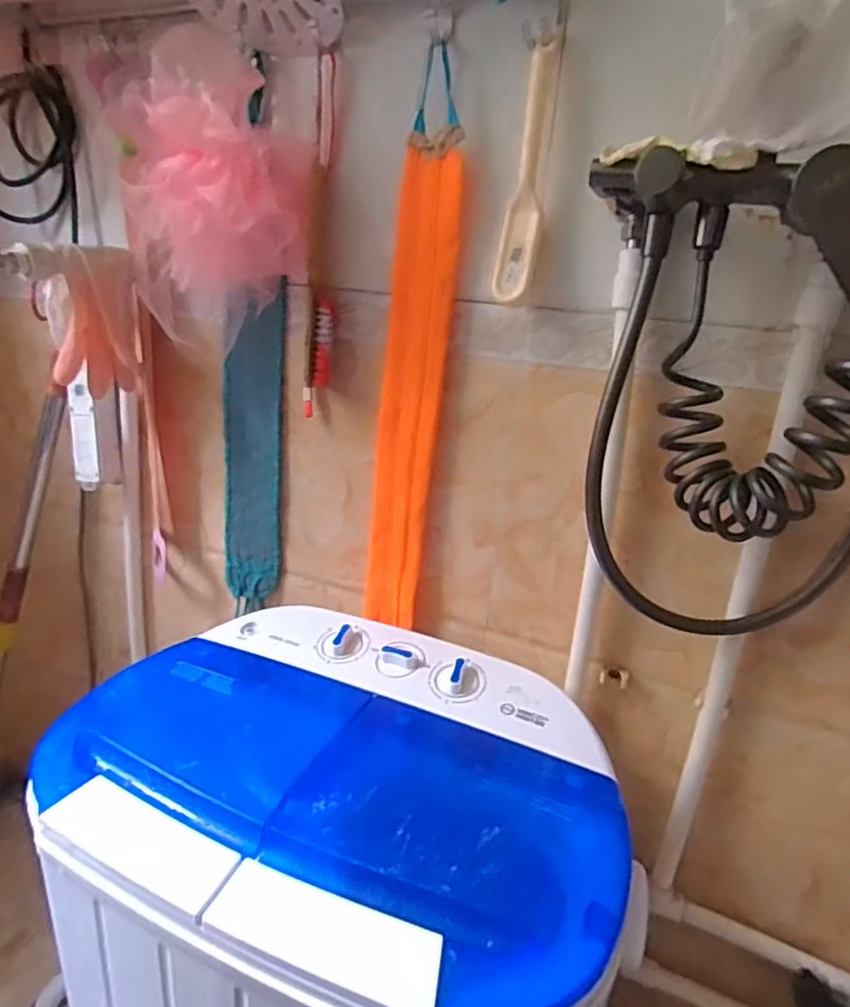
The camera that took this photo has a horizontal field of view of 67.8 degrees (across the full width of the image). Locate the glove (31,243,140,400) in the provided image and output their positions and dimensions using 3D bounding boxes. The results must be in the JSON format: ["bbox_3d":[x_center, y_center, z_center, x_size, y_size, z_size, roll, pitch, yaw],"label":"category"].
[{"bbox_3d":[-0.373,-0.202,0.704,0.092,0.149,0.058,-2,20,-21],"label":"glove"}]

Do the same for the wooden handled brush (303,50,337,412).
[{"bbox_3d":[-0.107,-0.259,0.637,0.042,0.326,0.043,1,19,-12],"label":"wooden handled brush"}]

